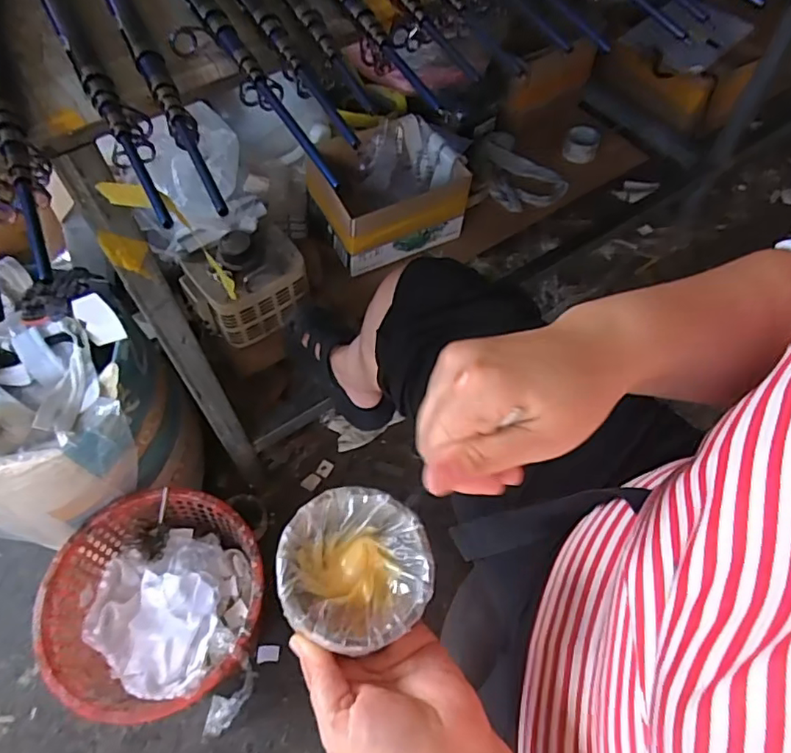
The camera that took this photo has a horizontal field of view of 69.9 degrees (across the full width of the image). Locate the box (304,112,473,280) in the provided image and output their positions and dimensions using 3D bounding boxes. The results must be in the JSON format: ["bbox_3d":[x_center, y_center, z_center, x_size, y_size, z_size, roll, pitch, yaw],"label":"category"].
[{"bbox_3d":[-0.009,-0.378,1.164,0.302,0.166,0.212,-29,63,-17],"label":"box"}]

